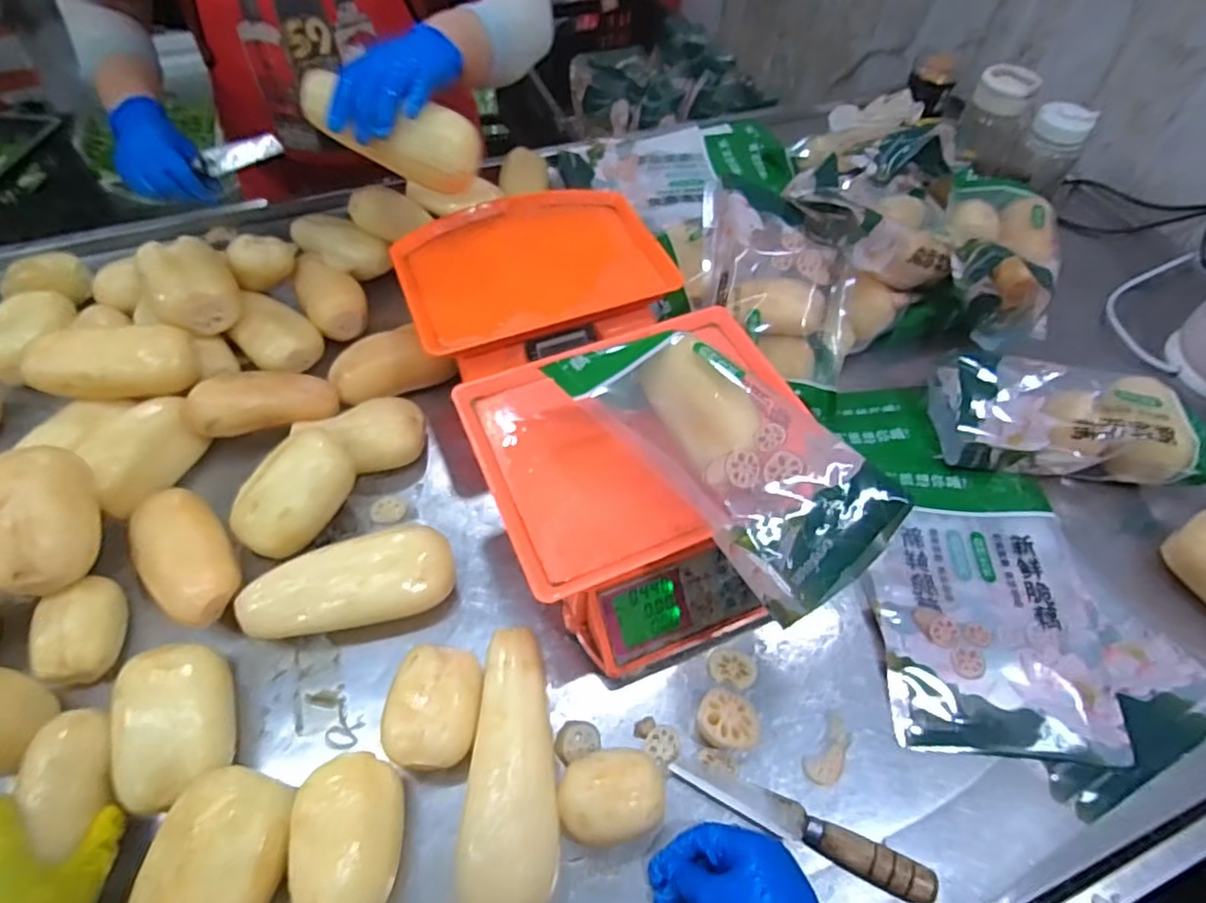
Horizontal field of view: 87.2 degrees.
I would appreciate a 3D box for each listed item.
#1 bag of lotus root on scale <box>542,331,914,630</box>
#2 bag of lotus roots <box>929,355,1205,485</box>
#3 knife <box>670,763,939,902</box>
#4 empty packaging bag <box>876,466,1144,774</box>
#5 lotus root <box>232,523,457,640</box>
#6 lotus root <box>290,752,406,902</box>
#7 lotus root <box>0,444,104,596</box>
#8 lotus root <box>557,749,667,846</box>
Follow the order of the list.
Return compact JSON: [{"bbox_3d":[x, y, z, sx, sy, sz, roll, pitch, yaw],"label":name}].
[{"bbox_3d":[0.098,-0.007,0.511,0.125,0.108,0.271,-34,64,-23],"label":"bag of lotus root on scale"},{"bbox_3d":[0.514,-0.036,0.696,0.265,0.087,0.134,7,56,2],"label":"bag of lotus roots"},{"bbox_3d":[0.156,0.296,0.505,0.203,0.031,0.028,23,58,12],"label":"knife"},{"bbox_3d":[0.371,0.145,0.622,0.197,0.038,0.275,7,56,1],"label":"empty packaging bag"},{"bbox_3d":[-0.235,0.129,0.586,0.186,0.067,0.070,-15,58,-13],"label":"lotus root"},{"bbox_3d":[-0.187,0.293,0.477,0.070,0.068,0.105,-6,56,-7],"label":"lotus root"},{"bbox_3d":[-0.494,0.063,0.567,0.072,0.079,0.117,-22,60,-17],"label":"lotus root"},{"bbox_3d":[0.007,0.275,0.503,0.081,0.048,0.063,-3,56,-5],"label":"lotus root"}]

